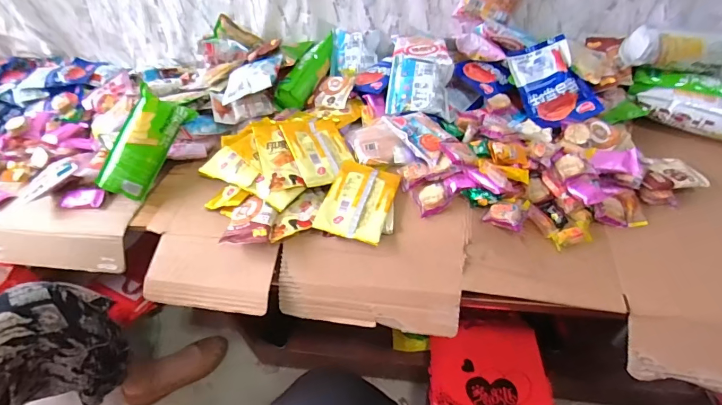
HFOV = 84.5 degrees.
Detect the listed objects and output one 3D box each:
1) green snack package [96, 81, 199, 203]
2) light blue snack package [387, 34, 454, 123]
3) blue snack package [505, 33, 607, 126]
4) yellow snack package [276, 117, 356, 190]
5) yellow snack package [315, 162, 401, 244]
[{"bbox_3d":[-0.398,-0.104,0.736,0.059,0.084,0.196,25,85,27],"label":"green snack package"},{"bbox_3d":[0.119,-0.257,0.797,0.120,0.073,0.208,1,46,8],"label":"light blue snack package"},{"bbox_3d":[0.348,-0.223,0.729,0.115,0.029,0.173,-20,76,9],"label":"blue snack package"},{"bbox_3d":[-0.074,-0.096,0.700,0.101,0.010,0.155,-11,57,-25],"label":"yellow snack package"},{"bbox_3d":[-0.003,-0.005,0.632,0.102,0.018,0.143,10,48,16],"label":"yellow snack package"}]

